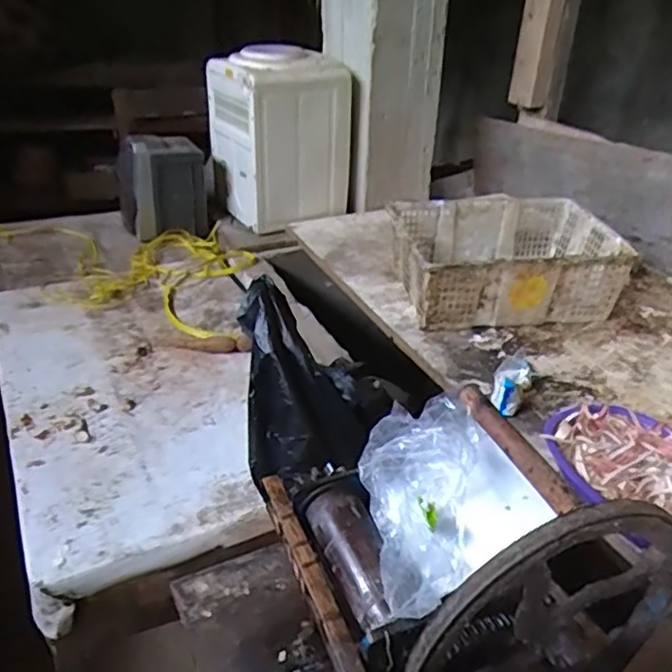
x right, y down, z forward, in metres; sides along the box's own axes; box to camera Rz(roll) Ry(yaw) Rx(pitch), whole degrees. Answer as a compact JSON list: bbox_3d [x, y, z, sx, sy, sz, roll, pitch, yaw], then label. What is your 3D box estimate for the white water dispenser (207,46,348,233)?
[{"bbox_3d":[-0.162,-0.576,1.809,0.324,0.424,0.329,-12,35,-22],"label":"white water dispenser"}]

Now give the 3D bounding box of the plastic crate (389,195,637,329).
[{"bbox_3d":[0.373,-0.177,1.452,0.482,0.161,0.376,-4,32,-11],"label":"plastic crate"}]

